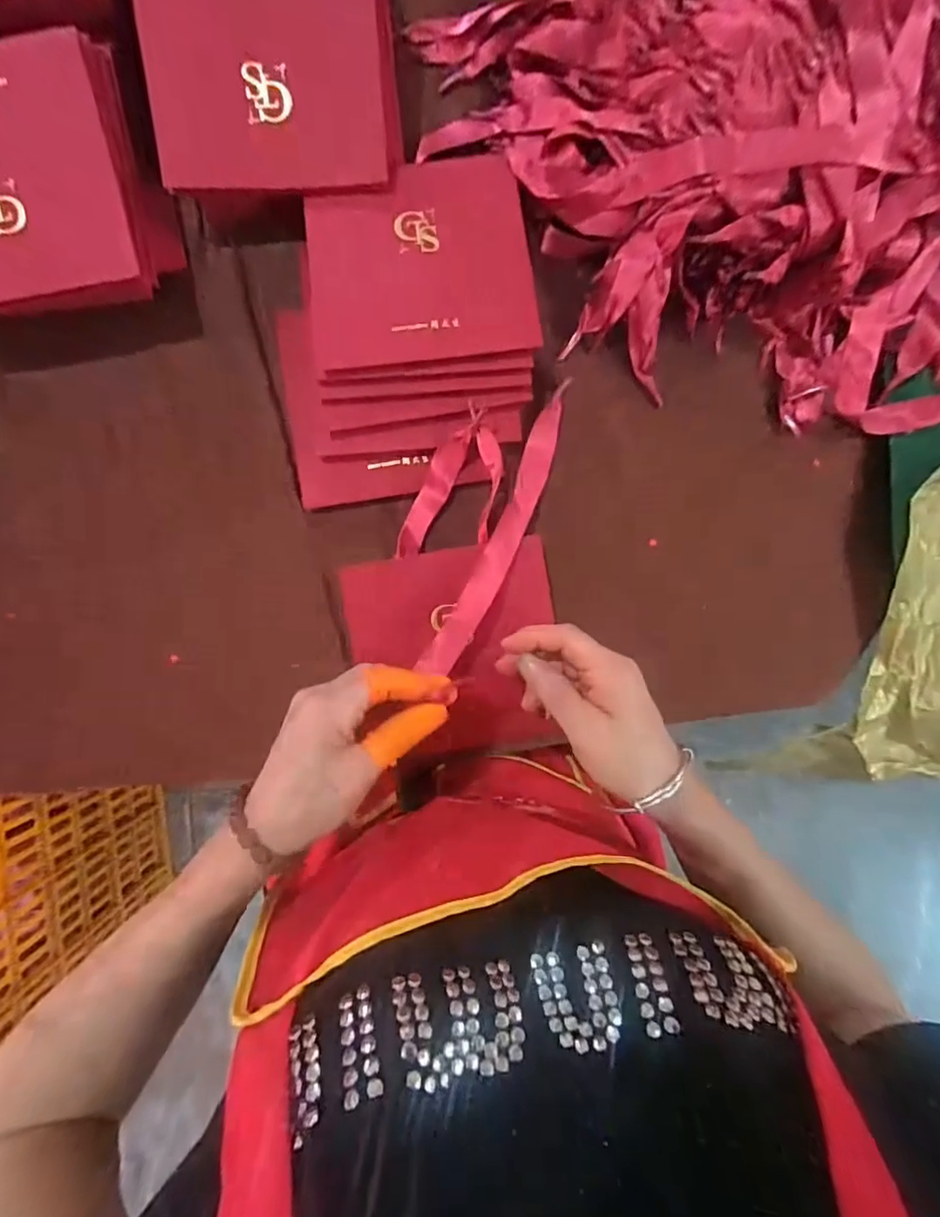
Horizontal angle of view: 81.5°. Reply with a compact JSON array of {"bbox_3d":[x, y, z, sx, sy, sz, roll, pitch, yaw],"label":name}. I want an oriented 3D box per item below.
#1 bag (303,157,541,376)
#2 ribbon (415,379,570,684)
[{"bbox_3d":[-0.033,-0.220,0.347,0.138,0.009,0.123,-8,90,0],"label":"bag"},{"bbox_3d":[0.024,-0.054,0.362,0.025,0.015,0.211,24,76,0],"label":"ribbon"}]

